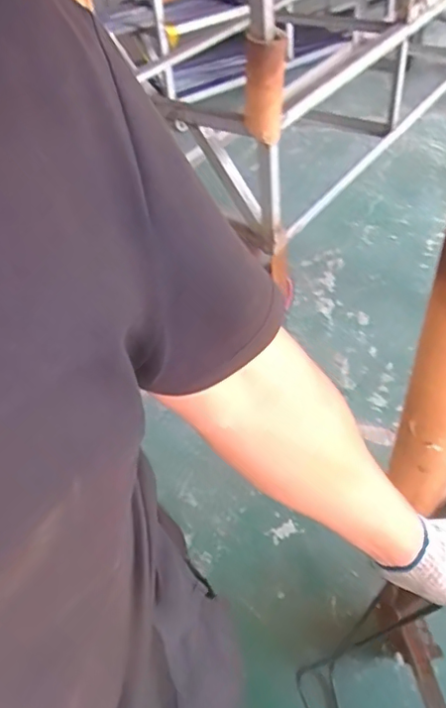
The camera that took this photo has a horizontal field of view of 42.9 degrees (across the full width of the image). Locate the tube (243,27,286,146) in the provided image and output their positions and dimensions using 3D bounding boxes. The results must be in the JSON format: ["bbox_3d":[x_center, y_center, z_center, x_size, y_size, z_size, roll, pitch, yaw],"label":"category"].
[{"bbox_3d":[0.103,-0.631,1.370,0.102,0.237,0.084,-4,45,4],"label":"tube"}]

